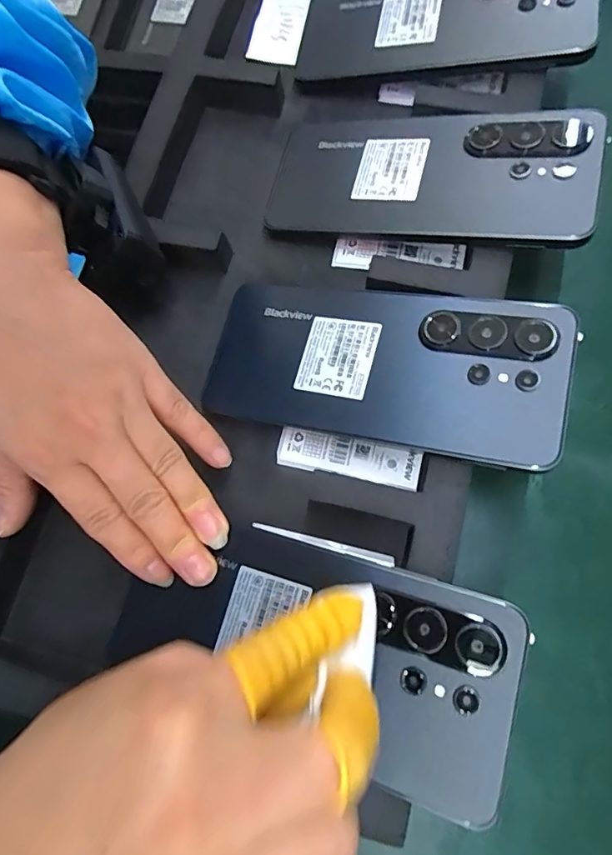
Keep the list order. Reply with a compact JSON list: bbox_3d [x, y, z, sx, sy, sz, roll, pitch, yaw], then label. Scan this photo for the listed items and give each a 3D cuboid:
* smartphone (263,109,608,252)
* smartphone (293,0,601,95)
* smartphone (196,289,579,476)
[{"bbox_3d":[0.062,-0.135,0.264,0.167,0.010,0.080,13,75,21],"label":"smartphone"},{"bbox_3d":[0.078,-0.238,0.293,0.167,0.011,0.077,8,75,19],"label":"smartphone"},{"bbox_3d":[0.032,-0.030,0.236,0.166,0.009,0.074,11,75,20],"label":"smartphone"}]

